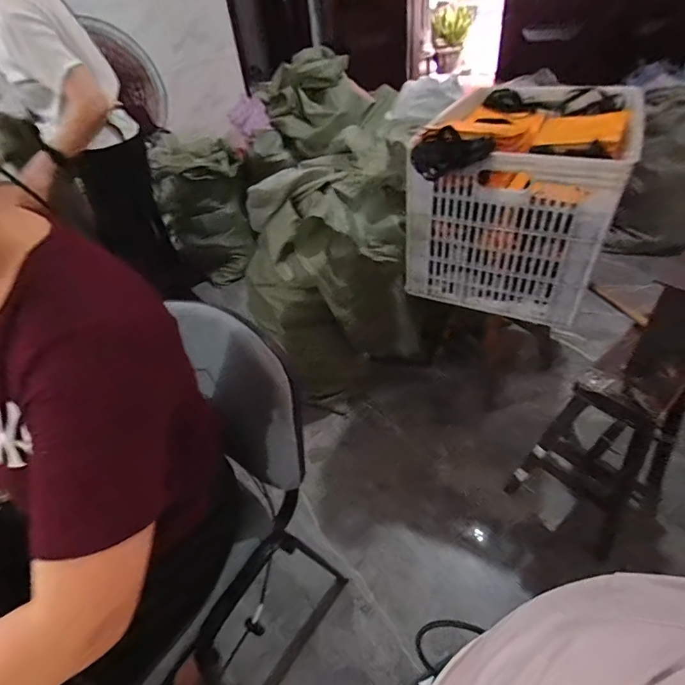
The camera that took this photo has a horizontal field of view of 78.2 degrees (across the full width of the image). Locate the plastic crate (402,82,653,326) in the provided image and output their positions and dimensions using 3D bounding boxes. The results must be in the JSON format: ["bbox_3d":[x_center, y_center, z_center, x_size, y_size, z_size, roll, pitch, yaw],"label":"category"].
[{"bbox_3d":[0.476,-0.427,1.165,0.443,0.416,0.658,12,45,20],"label":"plastic crate"}]

